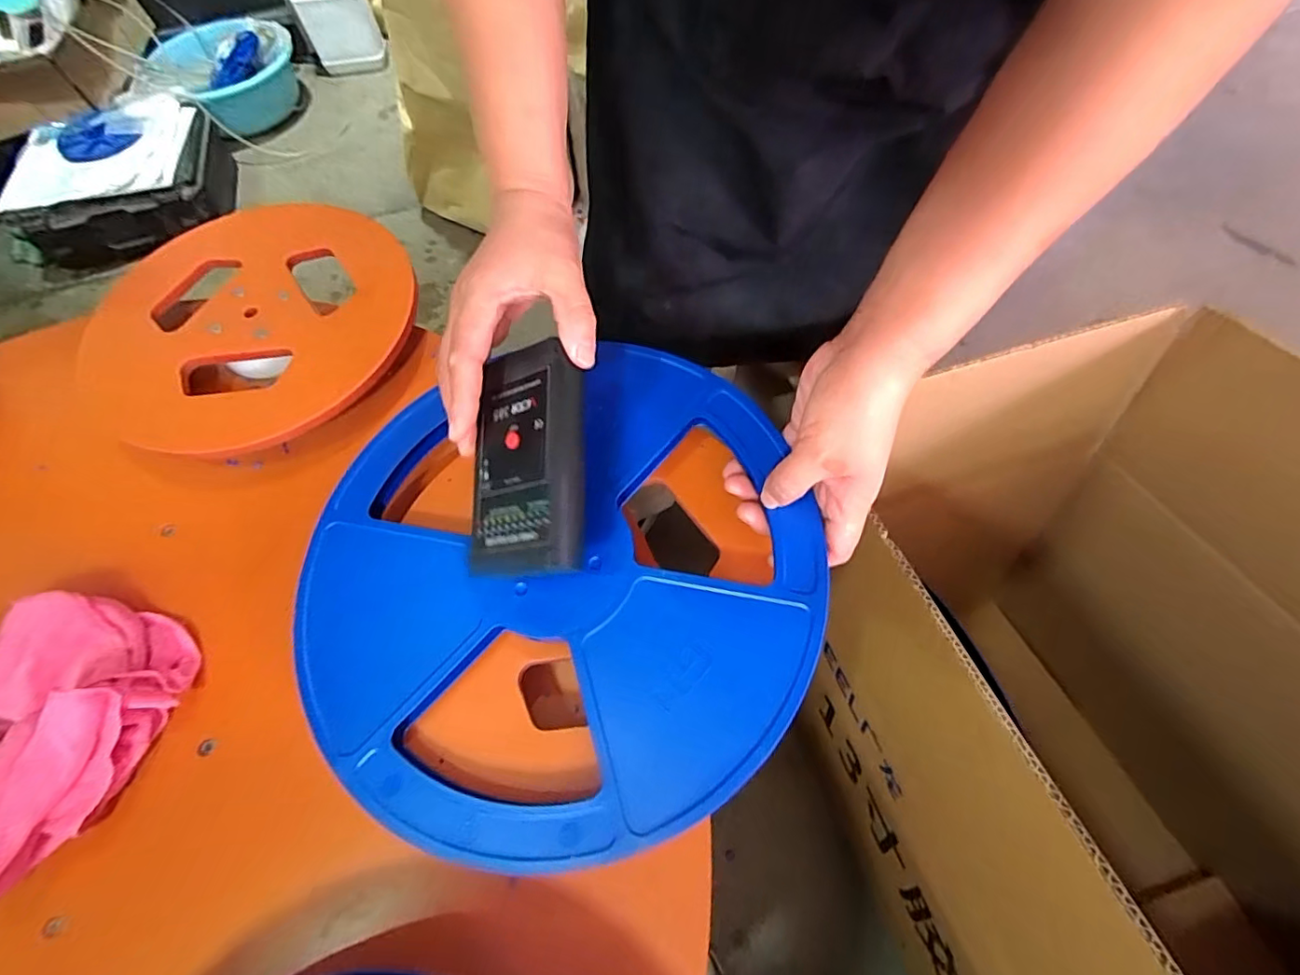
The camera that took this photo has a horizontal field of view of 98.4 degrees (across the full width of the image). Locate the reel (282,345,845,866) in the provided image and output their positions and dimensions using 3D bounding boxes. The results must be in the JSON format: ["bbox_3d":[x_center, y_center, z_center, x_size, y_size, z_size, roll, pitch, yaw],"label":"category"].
[{"bbox_3d":[-0.057,0.055,0.344,0.310,0.032,0.297,-18,64,-7],"label":"reel"}]

